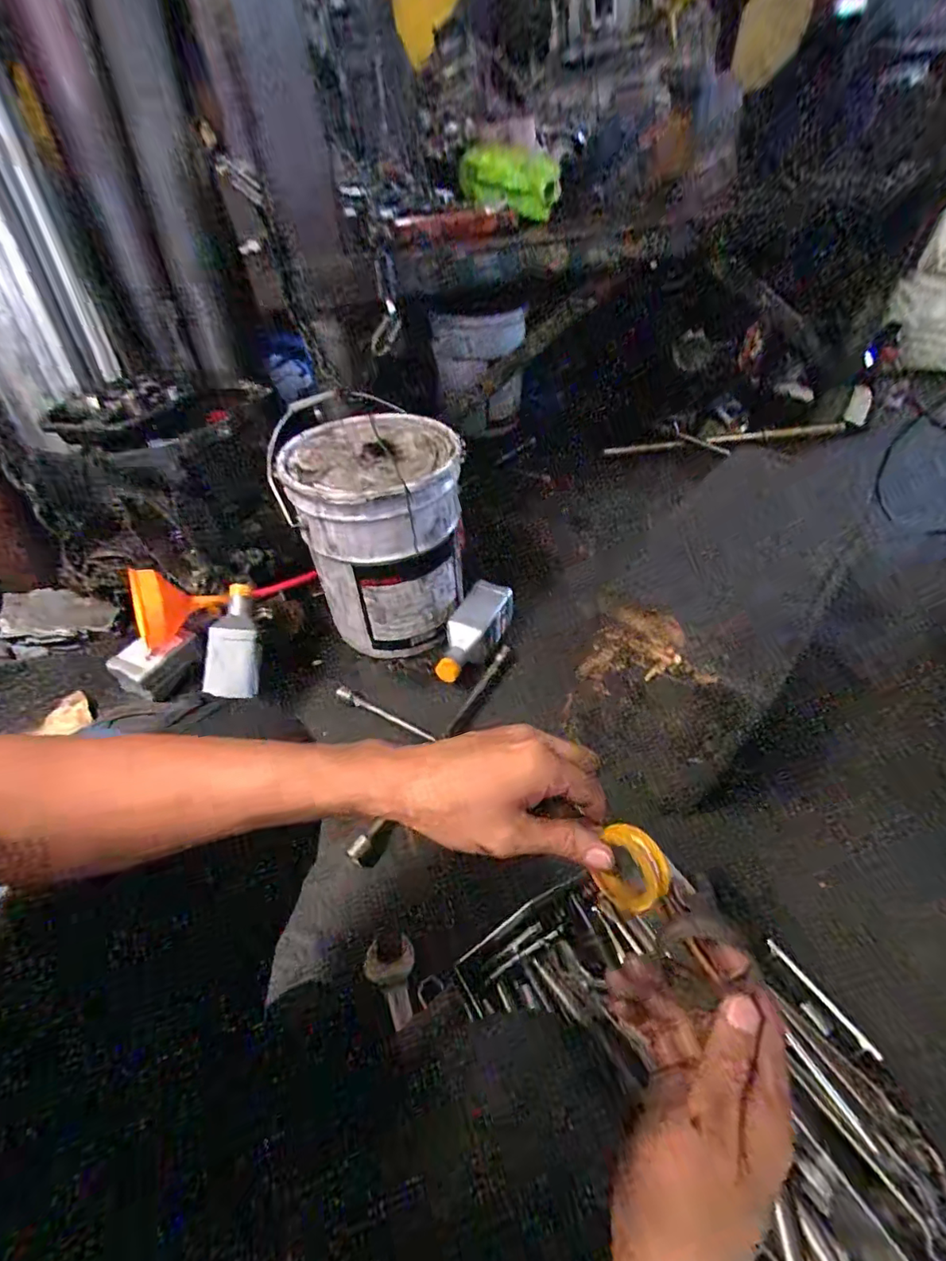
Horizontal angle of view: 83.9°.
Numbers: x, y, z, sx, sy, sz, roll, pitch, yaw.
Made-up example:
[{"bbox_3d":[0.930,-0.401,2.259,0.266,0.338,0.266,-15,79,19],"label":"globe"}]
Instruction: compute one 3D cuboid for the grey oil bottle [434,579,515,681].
[{"bbox_3d":[0.004,0.006,1.008,0.092,0.086,0.207,26,67,26],"label":"grey oil bottle"}]

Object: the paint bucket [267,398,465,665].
[{"bbox_3d":[-0.171,-0.181,1.024,0.299,0.362,0.289,-2,46,2],"label":"paint bucket"}]

